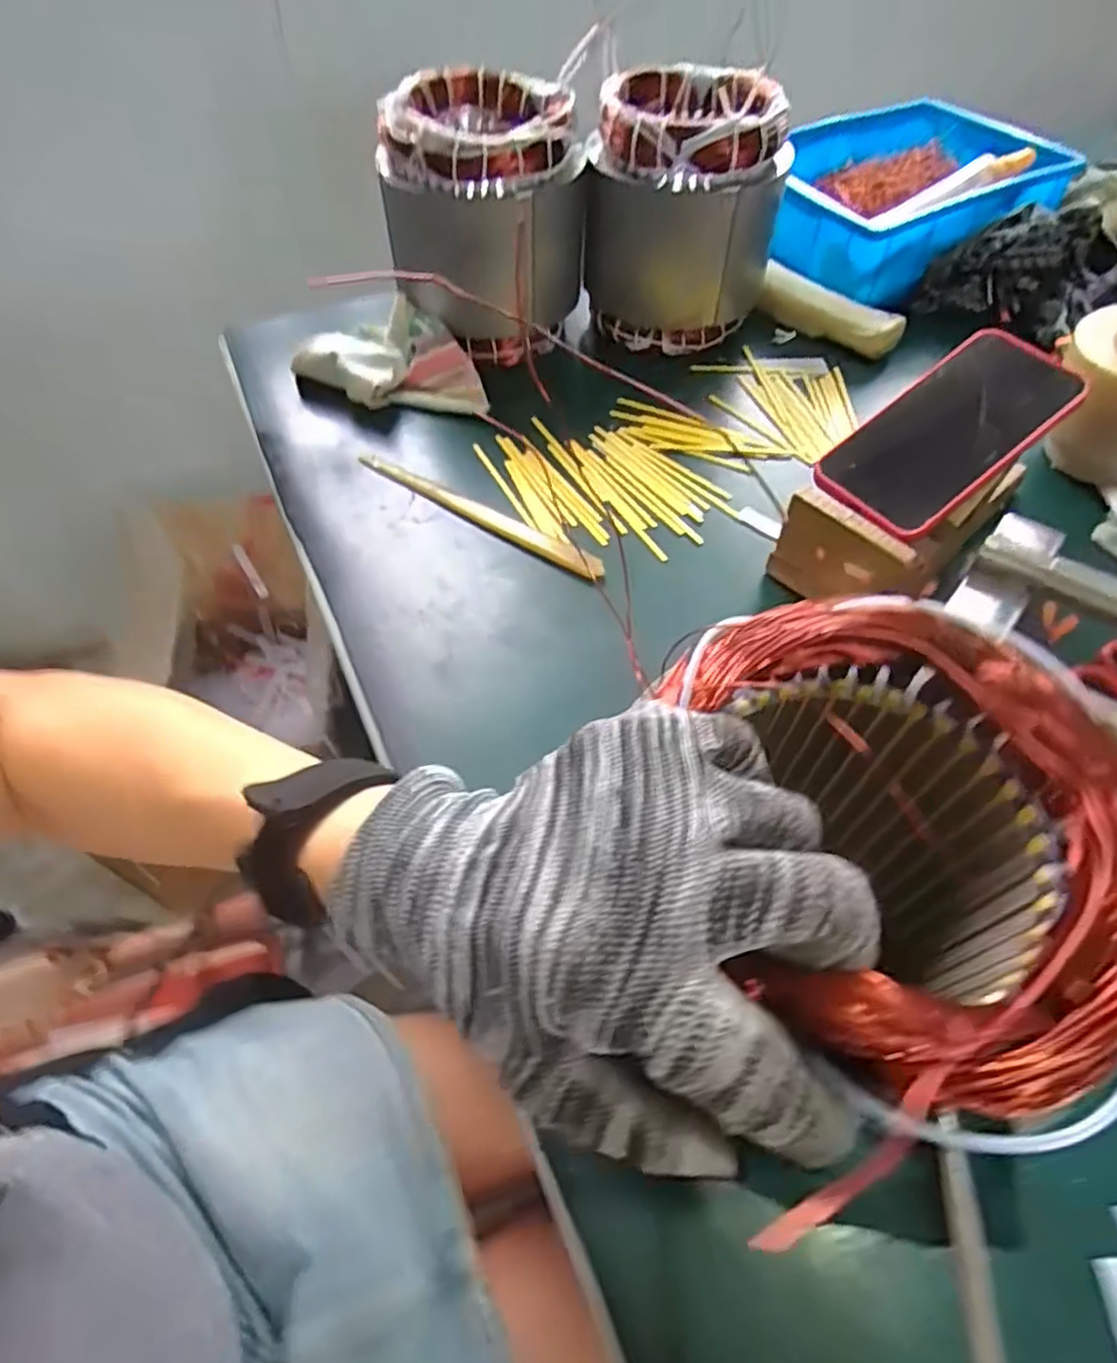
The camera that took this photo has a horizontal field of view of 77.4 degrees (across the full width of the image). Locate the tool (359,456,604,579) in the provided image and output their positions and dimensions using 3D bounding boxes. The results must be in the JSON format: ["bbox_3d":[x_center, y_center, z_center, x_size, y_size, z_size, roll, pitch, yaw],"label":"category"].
[{"bbox_3d":[-0.058,-0.120,0.493,0.209,0.009,0.015,30,60,19],"label":"tool"}]

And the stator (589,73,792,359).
[{"bbox_3d":[0.103,-0.383,0.585,0.148,0.171,0.130,9,55,6],"label":"stator"}]

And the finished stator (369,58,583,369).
[{"bbox_3d":[-0.059,-0.369,0.572,0.147,0.175,0.141,-8,56,-6],"label":"finished stator"}]

